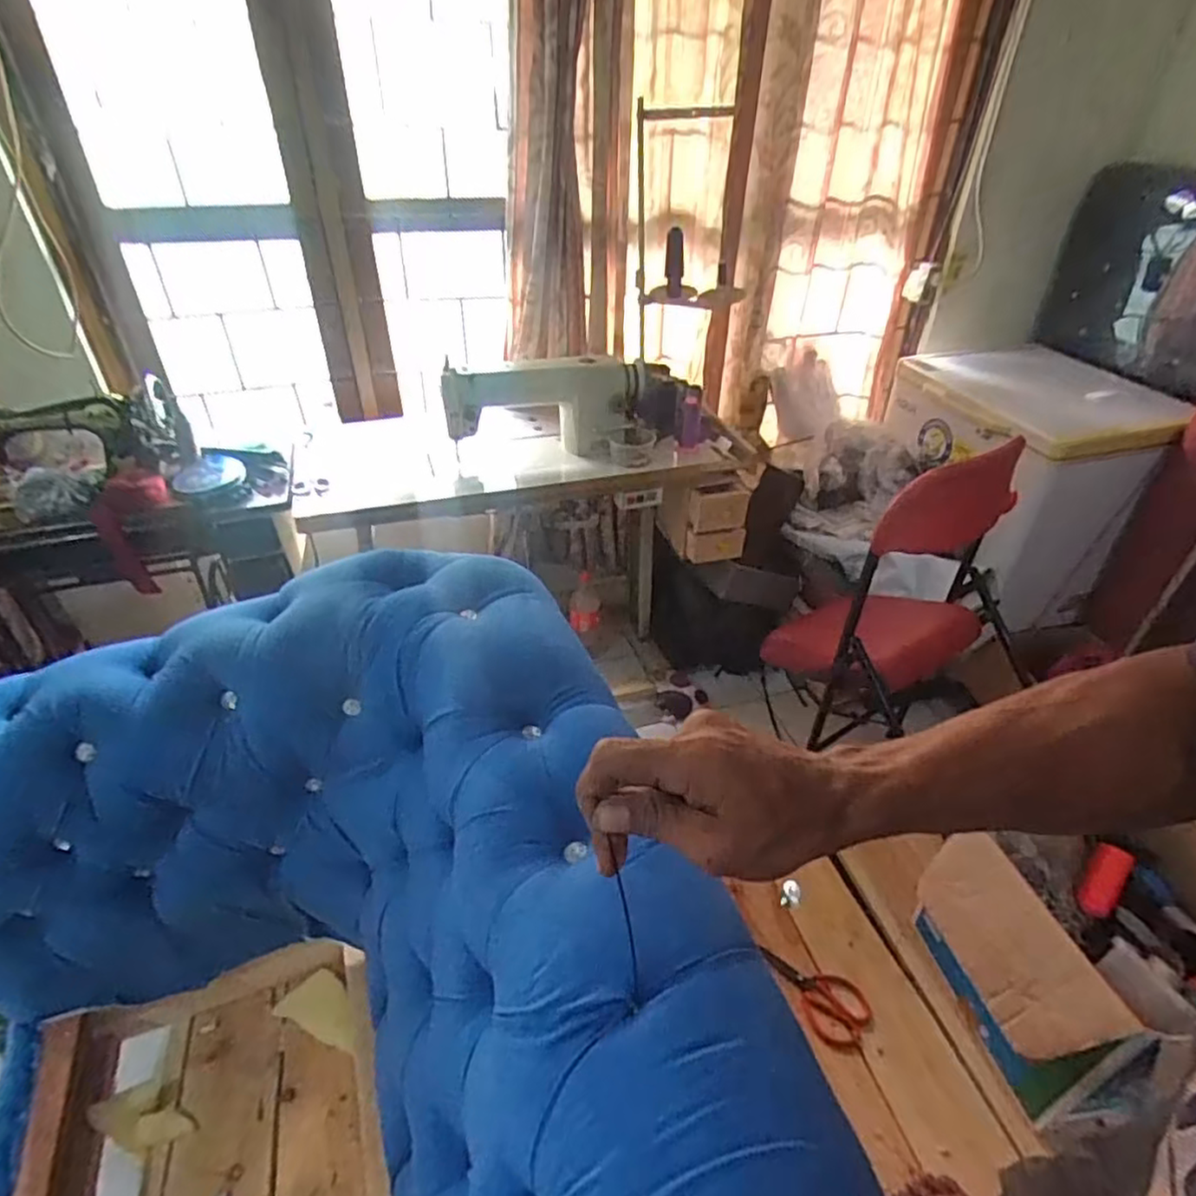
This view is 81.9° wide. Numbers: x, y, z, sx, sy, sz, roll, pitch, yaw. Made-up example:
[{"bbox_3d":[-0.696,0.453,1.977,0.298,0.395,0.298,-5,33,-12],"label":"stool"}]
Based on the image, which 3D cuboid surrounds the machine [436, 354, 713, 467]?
[{"bbox_3d":[-0.042,-0.450,1.642,0.626,0.217,0.182,-11,38,-14],"label":"machine"}]

